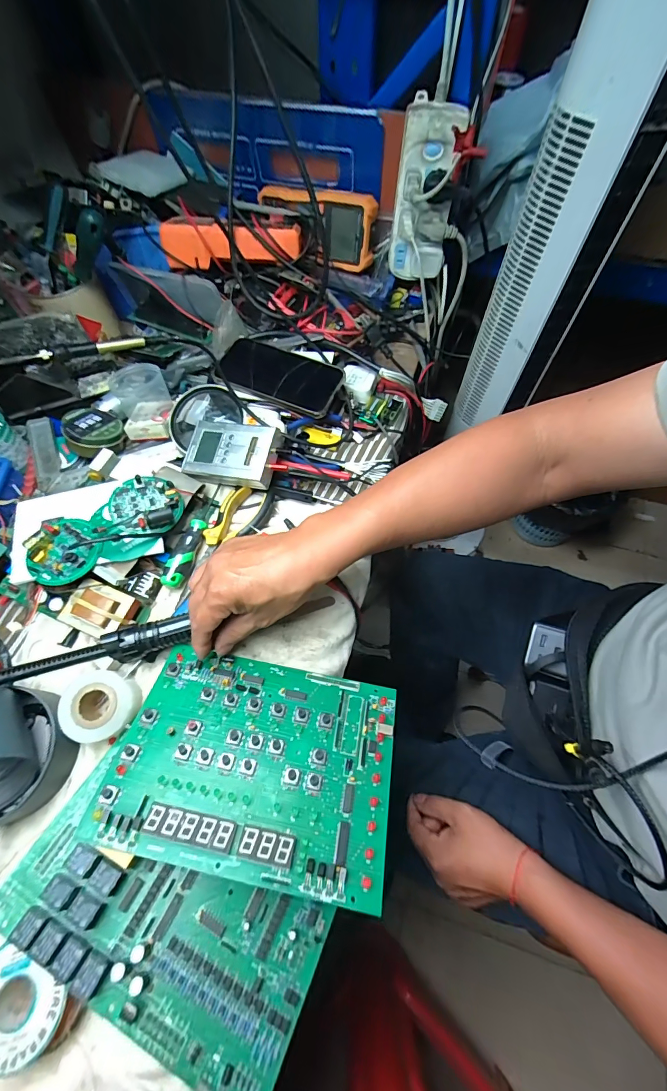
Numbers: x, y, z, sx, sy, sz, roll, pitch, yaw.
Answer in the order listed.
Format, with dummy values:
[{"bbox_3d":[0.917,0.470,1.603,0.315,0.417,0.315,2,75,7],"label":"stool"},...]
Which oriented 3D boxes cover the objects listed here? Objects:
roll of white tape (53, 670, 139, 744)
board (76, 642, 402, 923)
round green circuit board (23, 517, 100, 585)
[{"bbox_3d":[-0.211,0.145,0.364,0.056,0.033,0.058,0,62,0],"label":"roll of white tape"},{"bbox_3d":[-0.061,0.169,0.328,0.214,0.009,0.157,11,44,3],"label":"board"},{"bbox_3d":[-0.269,0.003,0.403,0.061,0.028,0.072,1,62,1],"label":"round green circuit board"}]

